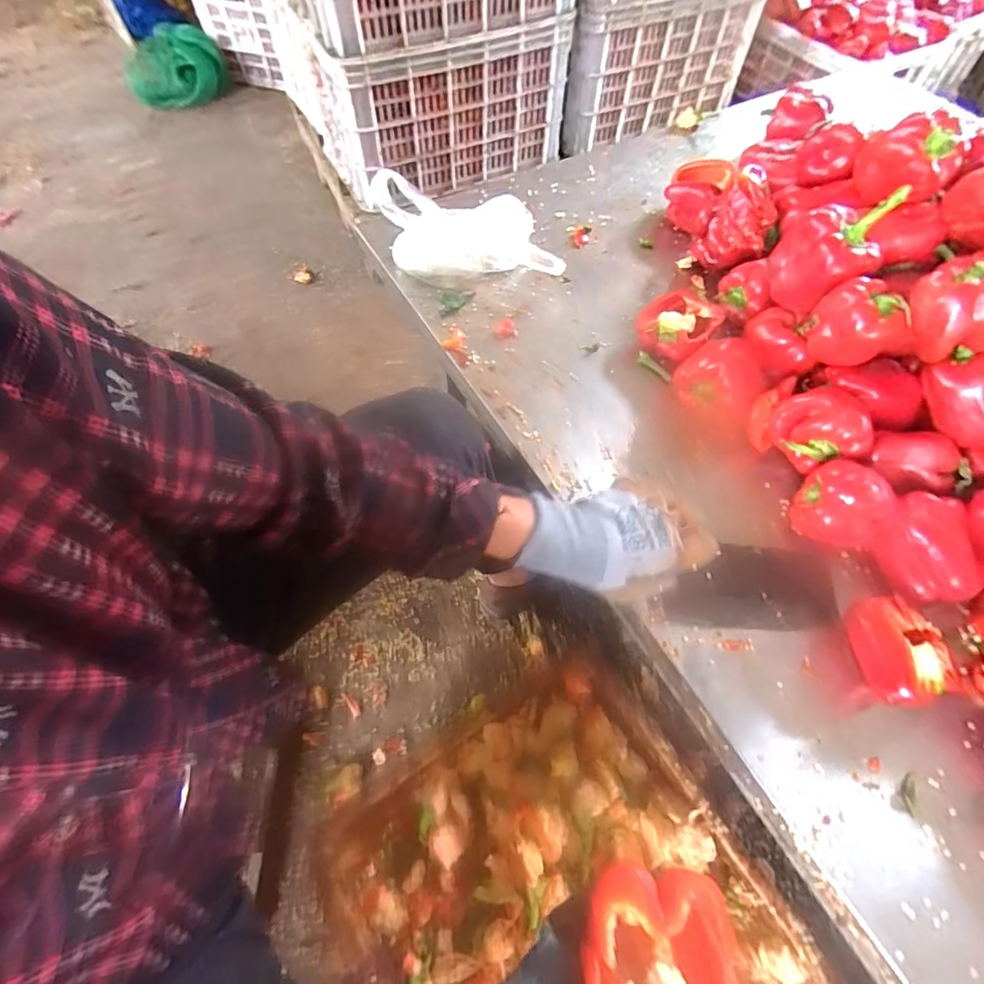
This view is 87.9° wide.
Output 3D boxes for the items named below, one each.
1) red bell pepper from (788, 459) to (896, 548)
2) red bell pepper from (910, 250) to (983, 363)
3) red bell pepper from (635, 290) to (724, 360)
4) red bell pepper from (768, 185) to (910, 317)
[{"bbox_3d":[0.343,0.014,0.504,0.062,0.076,0.075,-34,67,-17],"label":"red bell pepper"},{"bbox_3d":[0.453,-0.179,0.476,0.101,0.074,0.092,-34,67,-17],"label":"red bell pepper"},{"bbox_3d":[0.232,-0.211,0.640,0.093,0.047,0.108,29,65,15],"label":"red bell pepper"},{"bbox_3d":[0.356,-0.258,0.551,0.101,0.115,0.073,34,66,17],"label":"red bell pepper"}]

